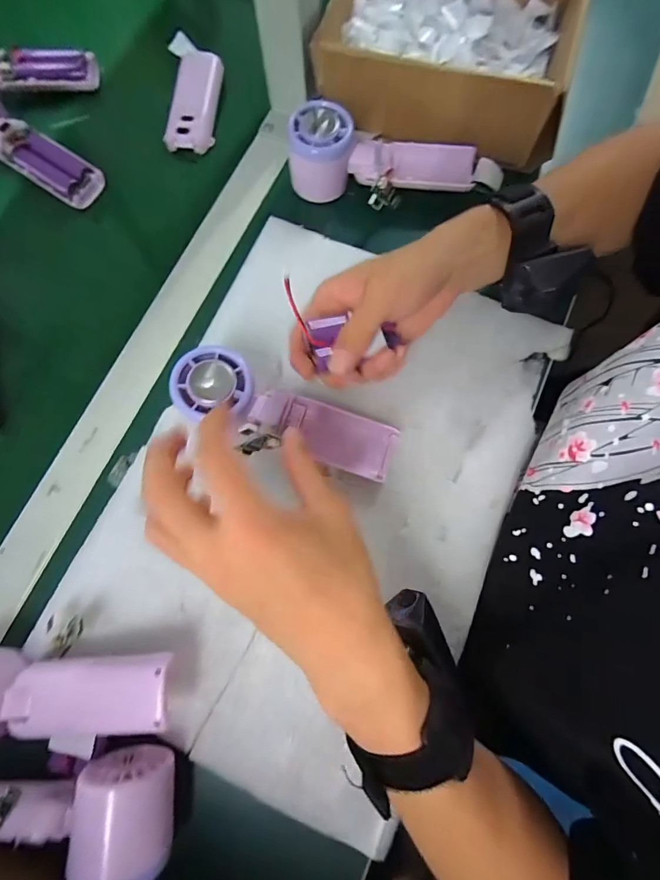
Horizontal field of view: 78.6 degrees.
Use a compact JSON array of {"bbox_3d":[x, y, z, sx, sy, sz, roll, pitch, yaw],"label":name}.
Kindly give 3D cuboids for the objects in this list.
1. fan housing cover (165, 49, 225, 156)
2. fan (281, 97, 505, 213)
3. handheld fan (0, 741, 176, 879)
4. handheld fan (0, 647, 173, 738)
[{"bbox_3d":[-0.139,-0.343,0.409,0.046,0.021,0.106,2,78,4],"label":"fan housing cover"},{"bbox_3d":[0.063,-0.250,0.359,0.198,0.047,0.072,2,78,-3],"label":"fan"},{"bbox_3d":[-0.177,0.233,0.236,0.167,0.045,0.059,-8,79,-5],"label":"handheld fan"},{"bbox_3d":[-0.181,0.163,0.258,0.162,0.040,0.053,-5,79,-4],"label":"handheld fan"}]

